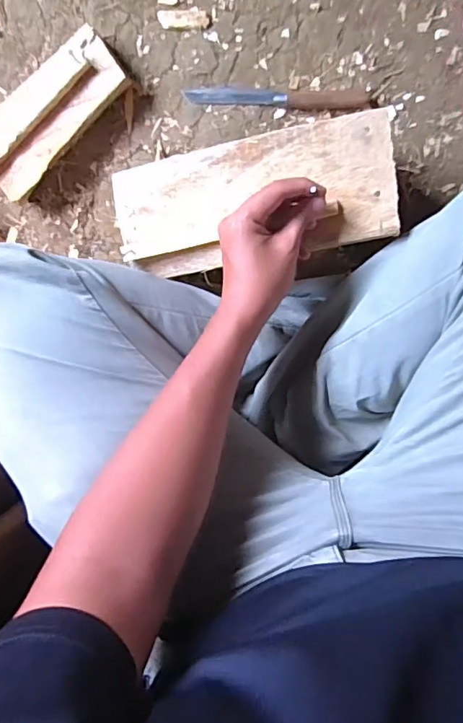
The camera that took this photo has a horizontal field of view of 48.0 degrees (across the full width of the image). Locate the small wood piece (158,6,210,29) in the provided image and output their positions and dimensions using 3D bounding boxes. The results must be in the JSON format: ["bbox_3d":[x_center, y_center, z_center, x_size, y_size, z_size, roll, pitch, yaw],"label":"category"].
[{"bbox_3d":[-0.056,-0.404,0.612,0.060,0.004,0.023,2,99,4],"label":"small wood piece"}]

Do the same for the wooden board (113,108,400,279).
[{"bbox_3d":[0.021,-0.159,0.510,0.272,0.020,0.116,-9,98,9],"label":"wooden board"}]

